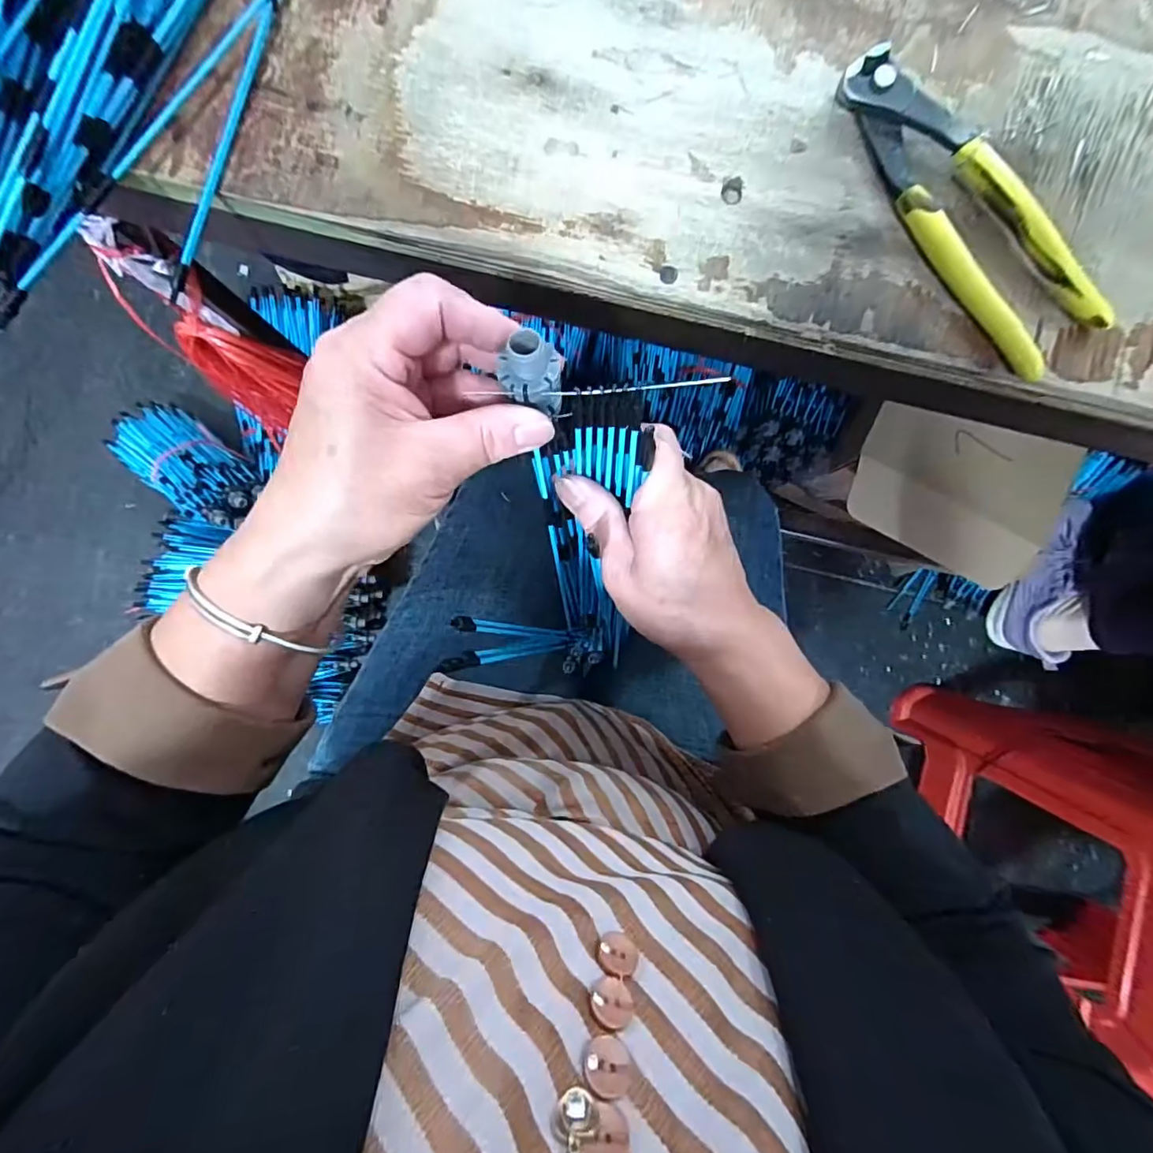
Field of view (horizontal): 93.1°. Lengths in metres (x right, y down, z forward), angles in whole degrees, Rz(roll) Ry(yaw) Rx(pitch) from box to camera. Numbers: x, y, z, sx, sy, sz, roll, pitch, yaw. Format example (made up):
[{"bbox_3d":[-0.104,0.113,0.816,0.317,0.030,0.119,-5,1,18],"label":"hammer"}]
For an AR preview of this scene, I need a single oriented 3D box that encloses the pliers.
[{"bbox_3d":[0.185,-0.174,0.255,0.053,0.013,0.163,-30,90,-1],"label":"pliers"}]

